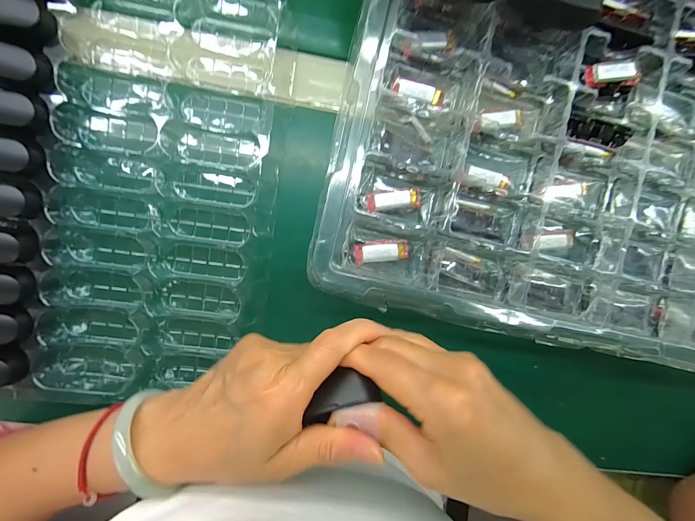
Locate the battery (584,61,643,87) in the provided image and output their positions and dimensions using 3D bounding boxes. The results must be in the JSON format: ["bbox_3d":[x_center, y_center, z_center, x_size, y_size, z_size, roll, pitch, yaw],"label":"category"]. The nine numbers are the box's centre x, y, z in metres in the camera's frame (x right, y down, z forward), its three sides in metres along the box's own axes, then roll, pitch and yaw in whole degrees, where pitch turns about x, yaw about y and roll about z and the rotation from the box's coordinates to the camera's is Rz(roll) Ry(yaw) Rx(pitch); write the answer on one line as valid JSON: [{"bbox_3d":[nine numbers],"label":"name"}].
[{"bbox_3d":[0.204,-0.142,0.249,0.041,0.008,0.015,-5,94,-5],"label":"battery"}]

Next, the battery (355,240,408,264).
[{"bbox_3d":[0.028,-0.008,0.265,0.042,0.009,0.017,-5,94,-5],"label":"battery"}]

